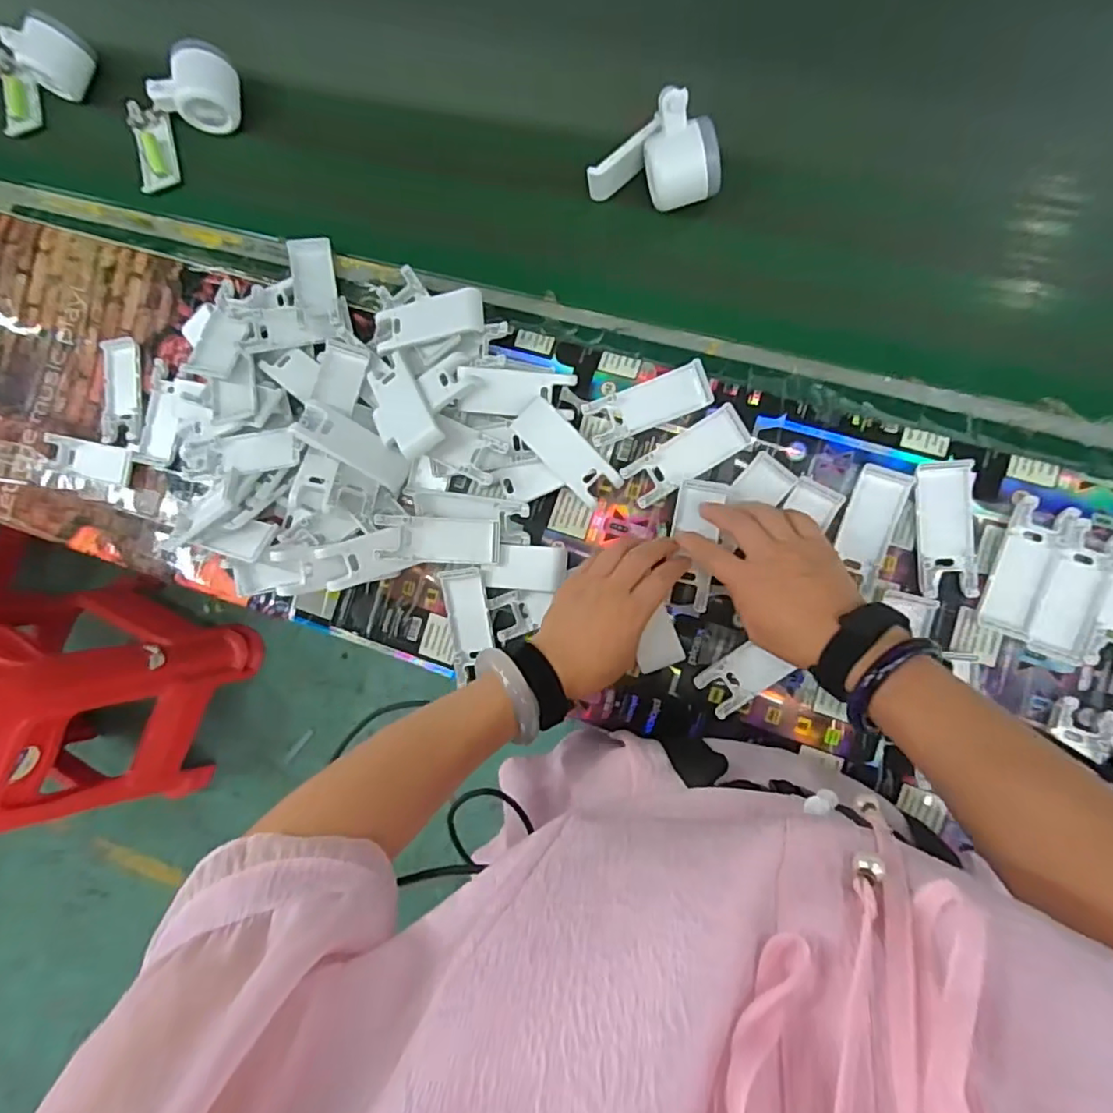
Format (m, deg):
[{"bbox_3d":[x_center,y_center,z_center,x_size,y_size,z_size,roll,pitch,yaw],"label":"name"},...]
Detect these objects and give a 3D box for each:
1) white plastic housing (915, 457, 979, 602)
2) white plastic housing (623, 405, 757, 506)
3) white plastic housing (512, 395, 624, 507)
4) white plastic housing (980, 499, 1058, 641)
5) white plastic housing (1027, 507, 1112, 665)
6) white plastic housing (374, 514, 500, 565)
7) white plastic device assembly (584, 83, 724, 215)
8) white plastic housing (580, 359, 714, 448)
[{"bbox_3d":[0.306,-0.022,0.464,0.041,0.012,0.104,-1,87,10],"label":"white plastic housing"},{"bbox_3d":[0.111,-0.085,0.505,0.106,0.017,0.040,-30,83,7],"label":"white plastic housing"},{"bbox_3d":[0.009,-0.089,0.511,0.101,0.011,0.039,45,93,-4],"label":"white plastic housing"},{"bbox_3d":[0.362,0.010,0.456,0.039,0.011,0.103,18,91,10],"label":"white plastic housing"},{"bbox_3d":[0.393,0.023,0.451,0.041,0.014,0.110,15,90,10],"label":"white plastic housing"},{"bbox_3d":[-0.102,-0.015,0.516,0.103,0.012,0.039,4,86,-6],"label":"white plastic housing"},{"bbox_3d":[0.087,-0.342,0.504,0.109,0.069,0.060,21,91,10],"label":"white plastic device assembly"},{"bbox_3d":[0.078,-0.132,0.510,0.104,0.017,0.041,-19,85,9],"label":"white plastic housing"}]

